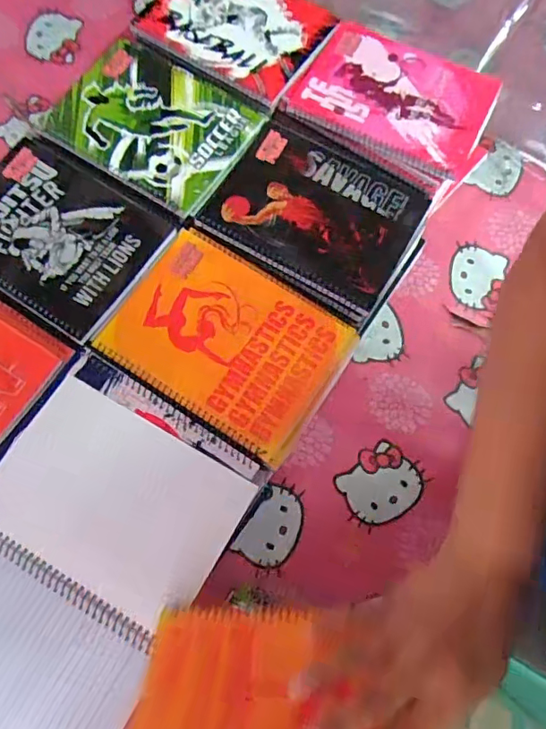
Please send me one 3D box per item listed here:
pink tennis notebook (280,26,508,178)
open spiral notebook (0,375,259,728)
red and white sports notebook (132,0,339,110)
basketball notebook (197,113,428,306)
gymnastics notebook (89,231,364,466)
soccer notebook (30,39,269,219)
[{"bbox_3d":[0.137,-0.301,0.579,0.203,0.010,0.156,26,75,5],"label":"pink tennis notebook"},{"bbox_3d":[-0.174,0.177,0.424,0.196,0.021,0.294,29,76,6],"label":"open spiral notebook"},{"bbox_3d":[-0.040,-0.398,0.601,0.195,0.011,0.156,32,76,7],"label":"red and white sports notebook"},{"bbox_3d":[0.042,-0.163,0.543,0.204,0.017,0.158,27,76,5],"label":"basketball notebook"},{"bbox_3d":[-0.045,-0.026,0.494,0.209,0.007,0.157,30,76,6],"label":"gymnastics notebook"},{"bbox_3d":[-0.128,-0.259,0.564,0.197,0.014,0.159,34,76,7],"label":"soccer notebook"}]

